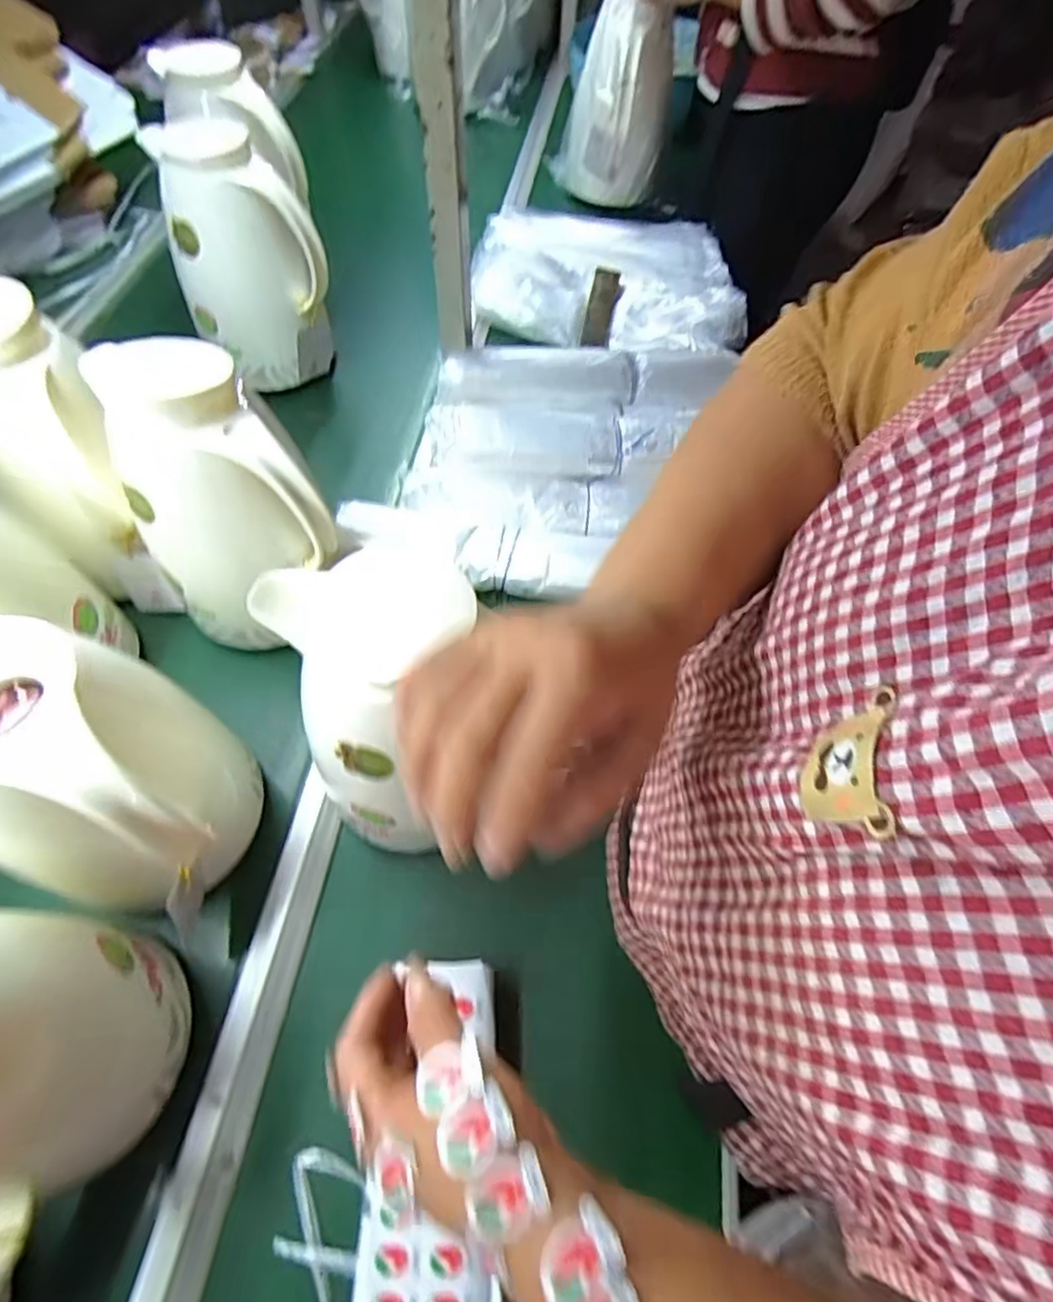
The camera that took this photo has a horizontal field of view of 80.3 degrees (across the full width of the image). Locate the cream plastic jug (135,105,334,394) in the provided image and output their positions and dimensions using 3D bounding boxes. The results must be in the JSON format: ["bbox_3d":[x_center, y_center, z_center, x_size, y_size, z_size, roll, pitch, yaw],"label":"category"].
[{"bbox_3d":[-0.332,-0.467,0.750,0.162,0.230,0.139,-16,61,-12],"label":"cream plastic jug"}]

